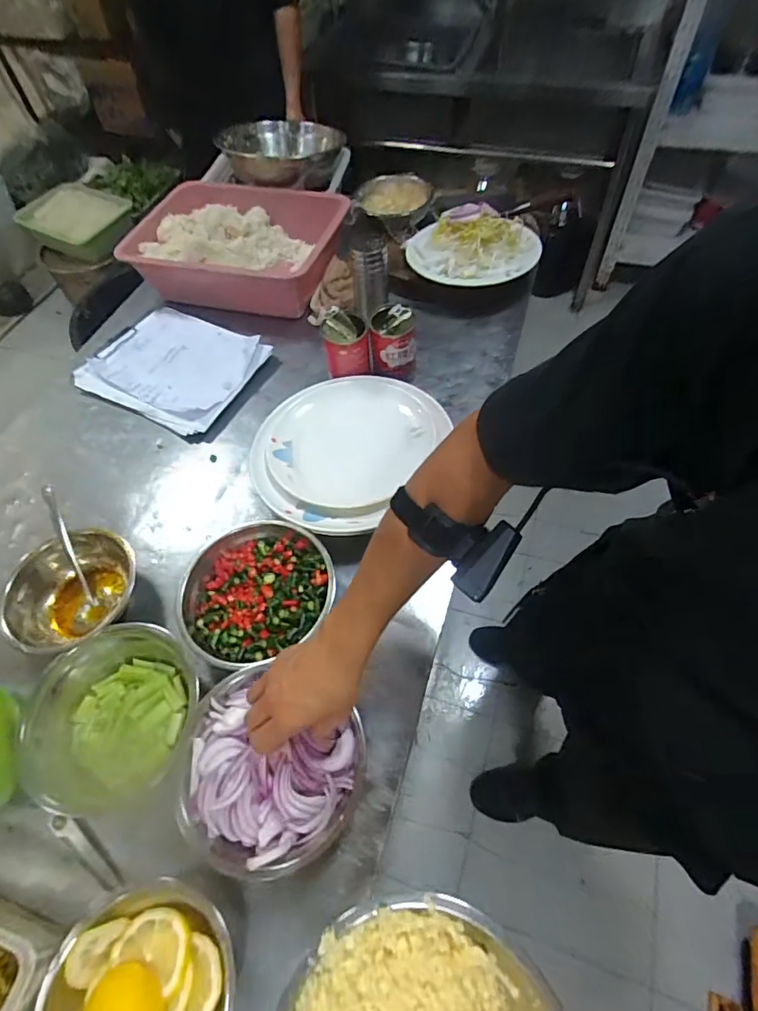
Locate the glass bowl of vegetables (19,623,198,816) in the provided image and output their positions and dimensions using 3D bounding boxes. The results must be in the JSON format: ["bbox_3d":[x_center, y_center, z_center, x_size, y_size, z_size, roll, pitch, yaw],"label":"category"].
[{"bbox_3d":[-0.284,0.215,0.536,0.143,0.089,0.165,-17,58,-8],"label":"glass bowl of vegetables"}]

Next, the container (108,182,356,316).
[{"bbox_3d":[-0.265,-0.491,0.972,0.342,0.128,0.280,8,58,8],"label":"container"}]

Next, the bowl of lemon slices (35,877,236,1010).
[{"bbox_3d":[-0.201,0.418,0.427,0.158,0.060,0.152,-1,57,2],"label":"bowl of lemon slices"}]

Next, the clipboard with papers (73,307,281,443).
[{"bbox_3d":[-0.354,-0.243,0.867,0.312,0.032,0.233,23,61,17],"label":"clipboard with papers"}]

